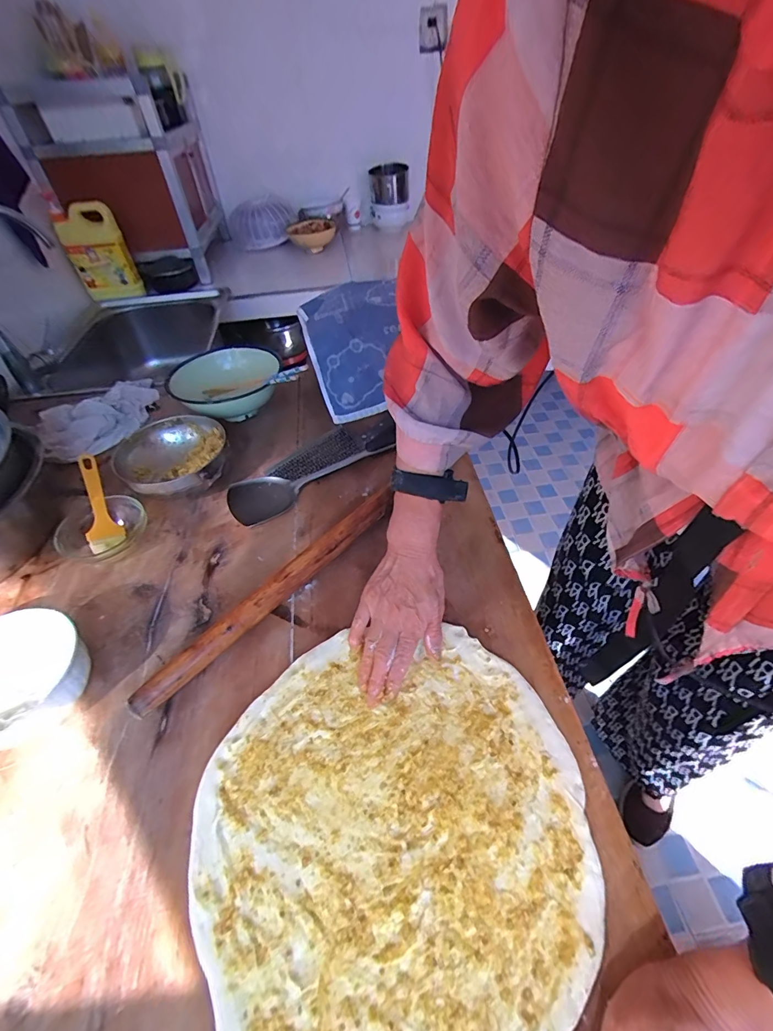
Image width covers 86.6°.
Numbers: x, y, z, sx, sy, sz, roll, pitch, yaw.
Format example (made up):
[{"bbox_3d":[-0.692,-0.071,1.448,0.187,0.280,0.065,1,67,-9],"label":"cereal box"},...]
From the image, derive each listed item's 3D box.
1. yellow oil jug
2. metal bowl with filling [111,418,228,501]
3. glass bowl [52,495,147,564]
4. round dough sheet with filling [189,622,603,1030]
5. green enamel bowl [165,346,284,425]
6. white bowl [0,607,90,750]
[{"bbox_3d":[-0.710,-0.648,1.009,0.130,0.219,0.077,-17,50,-12],"label":"yellow oil jug"},{"bbox_3d":[-0.297,-0.077,0.599,0.148,0.067,0.141,-1,49,1],"label":"metal bowl with filling"},{"bbox_3d":[-0.369,0.020,0.536,0.106,0.042,0.100,-2,50,2],"label":"glass bowl"},{"bbox_3d":[0.005,0.245,0.342,0.309,0.008,0.302,-2,50,2],"label":"round dough sheet with filling"},{"bbox_3d":[-0.262,-0.213,0.704,0.174,0.078,0.161,-1,49,1],"label":"green enamel bowl"},{"bbox_3d":[-0.354,0.162,0.394,0.122,0.074,0.122,-2,50,2],"label":"white bowl"}]

